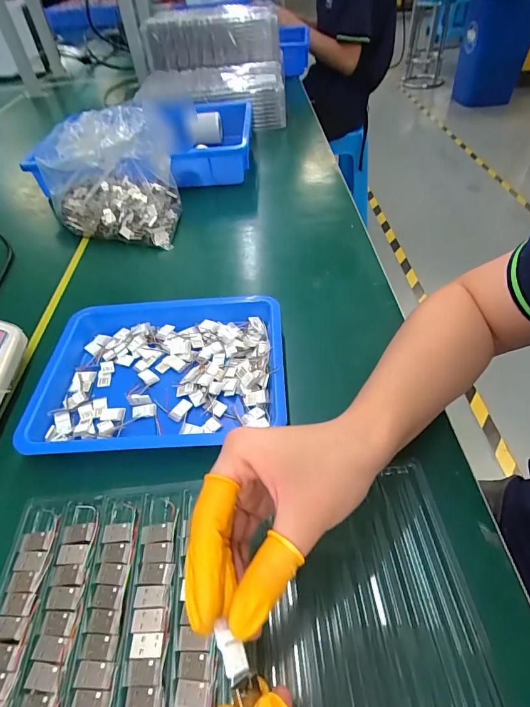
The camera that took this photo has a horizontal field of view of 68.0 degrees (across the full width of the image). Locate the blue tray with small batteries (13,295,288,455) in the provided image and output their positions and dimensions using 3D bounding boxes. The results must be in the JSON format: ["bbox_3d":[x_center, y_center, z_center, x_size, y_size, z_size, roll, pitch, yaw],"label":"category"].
[{"bbox_3d":[-0.095,0.015,0.360,0.221,0.026,0.168,-3,46,2],"label":"blue tray with small batteries"}]

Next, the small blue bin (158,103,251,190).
[{"bbox_3d":[-0.085,-0.371,0.698,0.119,0.068,0.242,-2,46,3],"label":"small blue bin"}]

